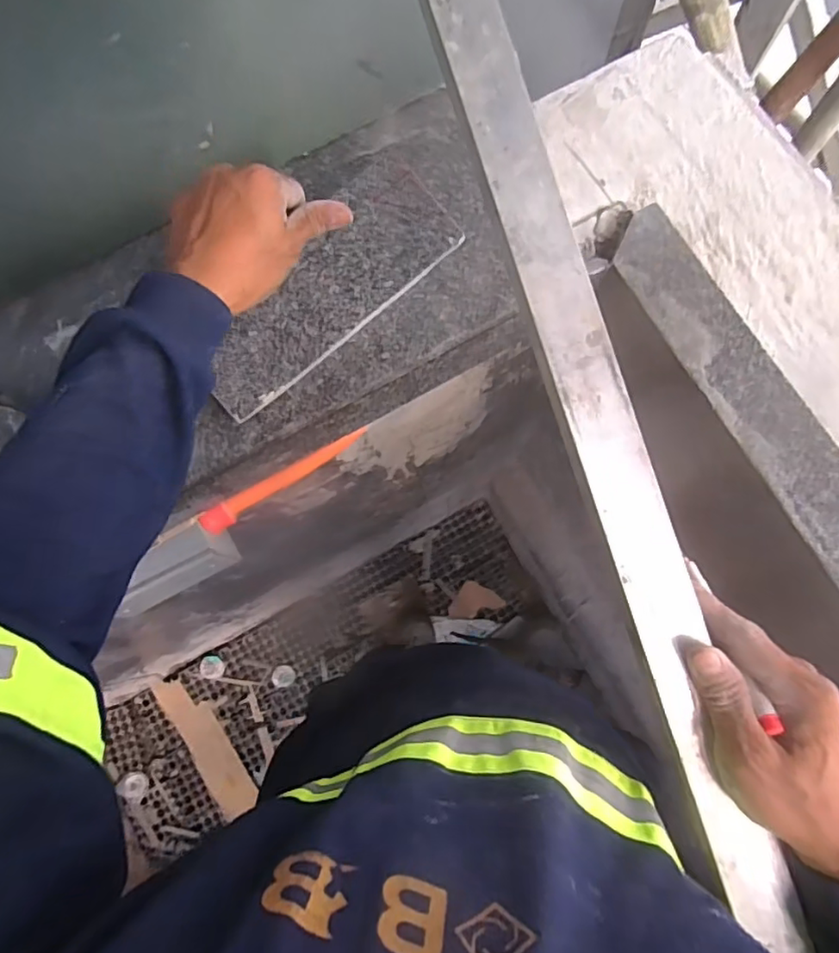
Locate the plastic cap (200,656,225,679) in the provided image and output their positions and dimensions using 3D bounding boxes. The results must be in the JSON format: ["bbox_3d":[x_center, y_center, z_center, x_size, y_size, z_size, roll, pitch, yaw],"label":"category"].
[{"bbox_3d":[-0.532,0.491,1.446,0.059,0.022,0.058,-1,77,2],"label":"plastic cap"}]

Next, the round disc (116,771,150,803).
[{"bbox_3d":[-0.701,0.763,1.382,0.070,0.022,0.066,-1,77,2],"label":"round disc"}]

